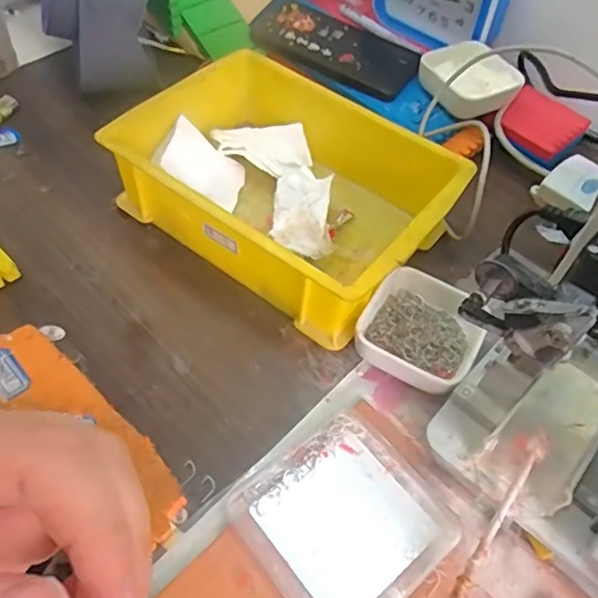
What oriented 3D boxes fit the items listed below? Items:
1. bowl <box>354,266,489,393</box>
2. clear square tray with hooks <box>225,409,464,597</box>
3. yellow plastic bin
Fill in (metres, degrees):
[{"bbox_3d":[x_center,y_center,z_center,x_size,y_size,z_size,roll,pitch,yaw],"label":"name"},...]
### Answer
[{"bbox_3d":[0.090,0.019,0.420,0.079,0.022,0.090,27,56,14],"label":"bowl"},{"bbox_3d":[0.028,0.132,0.351,0.109,0.008,0.105,-32,62,-26],"label":"clear square tray with hooks"},{"bbox_3d":[-0.010,-0.096,0.473,0.248,0.063,0.183,36,58,19],"label":"yellow plastic bin"}]

